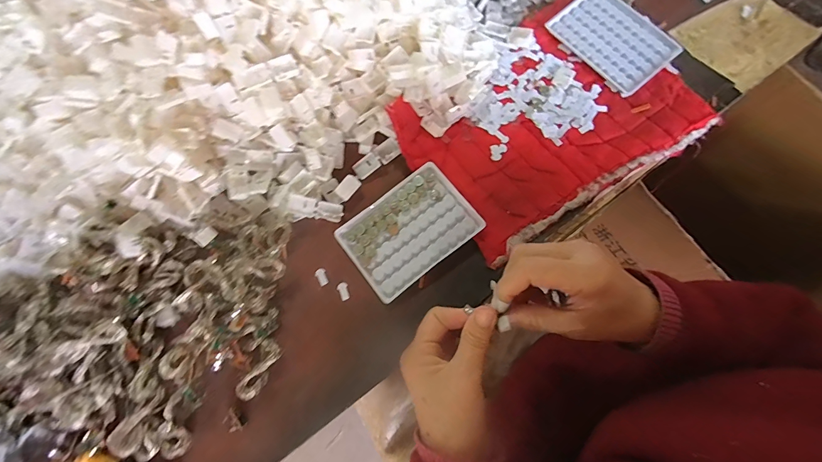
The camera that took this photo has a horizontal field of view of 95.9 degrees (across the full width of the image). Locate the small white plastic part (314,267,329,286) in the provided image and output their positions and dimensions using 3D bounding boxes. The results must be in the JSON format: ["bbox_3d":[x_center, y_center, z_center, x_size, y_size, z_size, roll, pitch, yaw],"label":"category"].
[{"bbox_3d":[-0.092,0.047,0.381,0.012,0.004,0.018,-32,77,-6],"label":"small white plastic part"}]

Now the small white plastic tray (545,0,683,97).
[{"bbox_3d":[0.236,-0.228,0.432,0.095,0.006,0.132,-38,78,-7],"label":"small white plastic tray"}]

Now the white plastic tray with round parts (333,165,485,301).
[{"bbox_3d":[-0.002,-0.002,0.383,0.130,0.009,0.094,-37,78,-7],"label":"white plastic tray with round parts"}]

